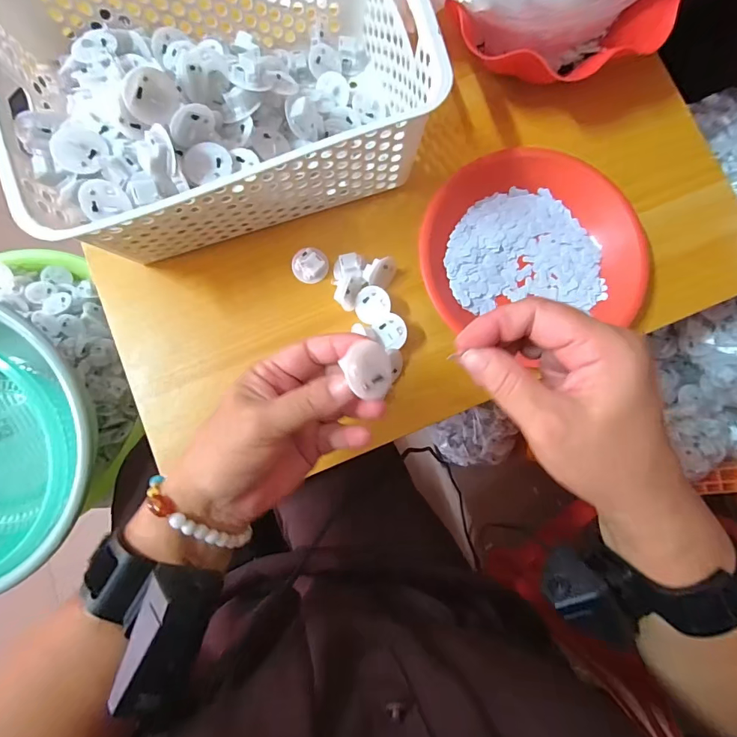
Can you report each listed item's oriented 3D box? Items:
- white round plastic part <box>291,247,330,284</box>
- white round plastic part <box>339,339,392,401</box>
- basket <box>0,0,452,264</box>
[{"bbox_3d":[-0.053,-0.094,0.382,0.032,0.019,0.030,0,82,0],"label":"white round plastic part"},{"bbox_3d":[-0.003,0.001,0.239,0.030,0.017,0.029,30,68,-27],"label":"white round plastic part"},{"bbox_3d":[-0.110,-0.220,0.342,0.303,0.122,0.201,-22,82,-3],"label":"basket"}]

